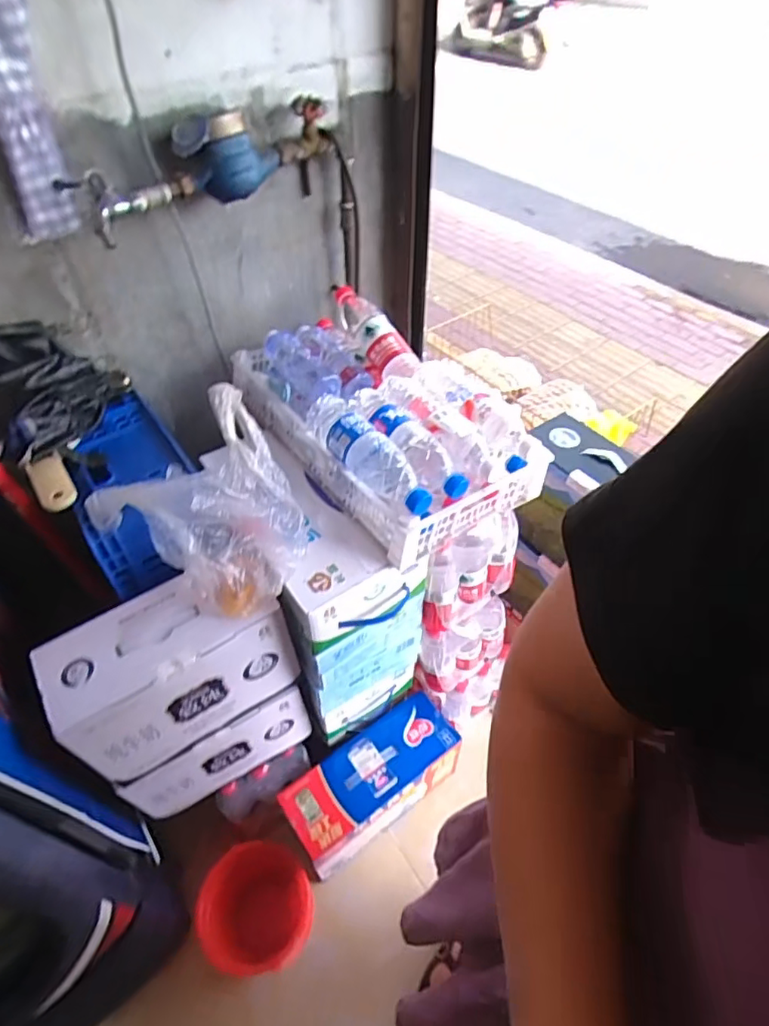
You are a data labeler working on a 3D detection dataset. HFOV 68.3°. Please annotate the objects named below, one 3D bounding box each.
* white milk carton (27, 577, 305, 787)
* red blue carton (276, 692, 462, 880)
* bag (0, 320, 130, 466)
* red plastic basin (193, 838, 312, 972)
[{"bbox_3d":[-0.289,0.211,0.785,0.278,0.189,0.134,-27,53,-21],"label":"white milk carton"},{"bbox_3d":[-0.021,0.511,1.085,0.324,0.159,0.141,-28,53,-22],"label":"red blue carton"},{"bbox_3d":[-0.475,-0.179,0.786,0.207,0.138,0.167,-26,53,-20],"label":"bag"},{"bbox_3d":[-0.214,0.670,0.964,0.172,0.100,0.179,-1,48,1],"label":"red plastic basin"}]

